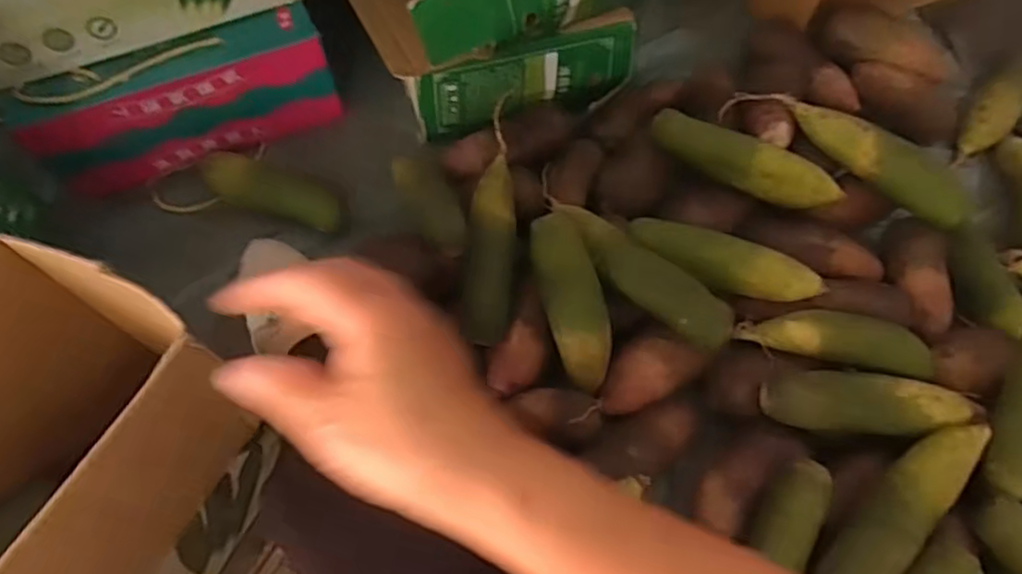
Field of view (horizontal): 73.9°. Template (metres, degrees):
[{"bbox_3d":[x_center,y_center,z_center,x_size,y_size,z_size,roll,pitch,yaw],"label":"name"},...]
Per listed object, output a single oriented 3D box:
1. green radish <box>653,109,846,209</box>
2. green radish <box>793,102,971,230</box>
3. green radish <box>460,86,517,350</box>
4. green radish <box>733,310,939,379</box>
[{"bbox_3d":[0.261,-0.139,0.770,0.217,0.059,0.054,31,70,12],"label":"green radish"},{"bbox_3d":[0.401,-0.139,0.731,0.212,0.045,0.047,37,71,14],"label":"green radish"},{"bbox_3d":[-0.018,-0.080,0.708,0.053,0.046,0.276,5,67,2],"label":"green radish"},{"bbox_3d":[0.322,0.059,0.684,0.181,0.067,0.054,8,67,3],"label":"green radish"}]

